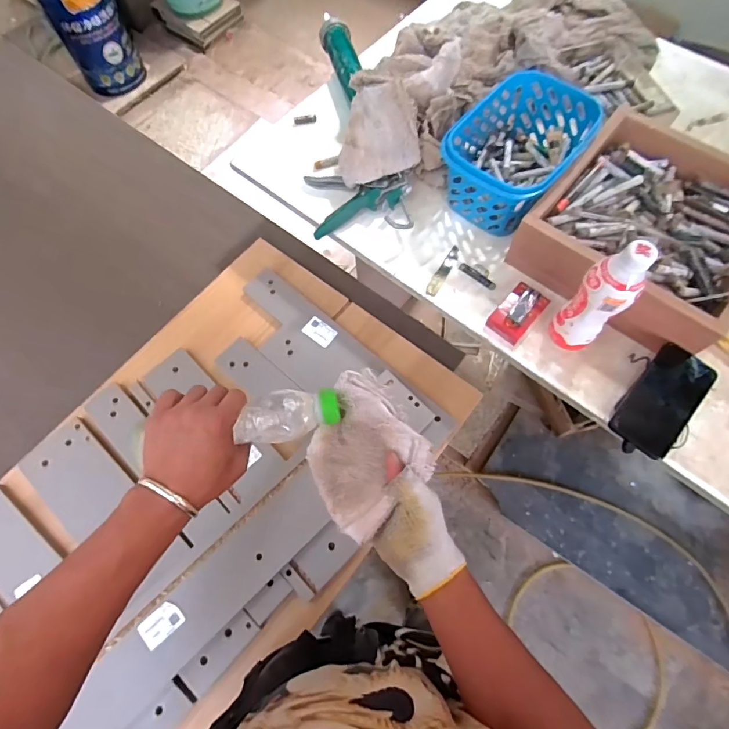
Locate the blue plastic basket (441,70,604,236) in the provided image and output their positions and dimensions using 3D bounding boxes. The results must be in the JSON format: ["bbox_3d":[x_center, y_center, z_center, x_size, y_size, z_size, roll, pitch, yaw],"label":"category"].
[{"bbox_3d":[0.249,-0.342,0.708,0.173,0.104,0.222,38,75,15],"label":"blue plastic basket"}]

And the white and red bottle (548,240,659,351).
[{"bbox_3d":[0.303,-0.080,0.568,0.053,0.200,0.061,-42,73,-13],"label":"white and red bottle"}]

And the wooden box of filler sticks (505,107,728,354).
[{"bbox_3d":[0.435,-0.209,0.669,0.303,0.092,0.307,34,74,14],"label":"wooden box of filler sticks"}]

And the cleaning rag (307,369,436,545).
[{"bbox_3d":[-0.006,0.103,0.505,0.128,0.086,0.153,-34,71,-10],"label":"cleaning rag"}]

